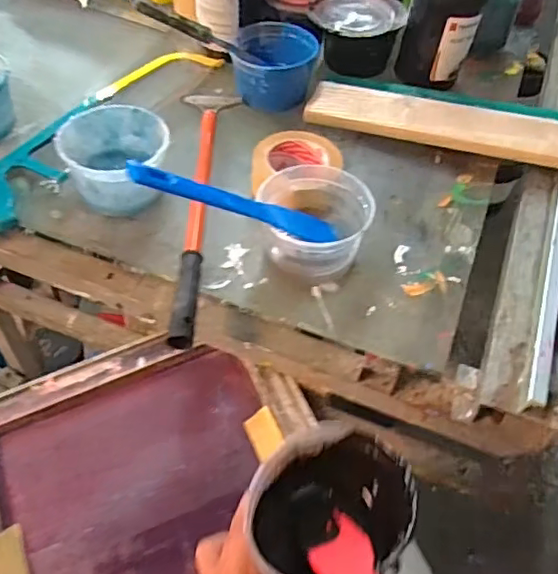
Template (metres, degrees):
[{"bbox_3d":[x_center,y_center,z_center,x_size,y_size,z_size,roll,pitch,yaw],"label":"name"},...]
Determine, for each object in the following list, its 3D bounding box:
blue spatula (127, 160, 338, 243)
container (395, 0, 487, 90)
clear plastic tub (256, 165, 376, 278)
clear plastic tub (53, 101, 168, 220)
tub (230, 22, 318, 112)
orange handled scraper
[{"bbox_3d":[-0.037,-0.084,0.616,0.268,0.017,0.035,12,41,-41],"label":"blue spatula"},{"bbox_3d":[0.244,-0.389,0.886,0.103,0.174,0.089,12,52,6],"label":"container"},{"bbox_3d":[0.041,-0.073,0.687,0.122,0.077,0.141,-4,52,-7],"label":"clear plastic tub"},{"bbox_3d":[-0.202,-0.158,0.736,0.123,0.084,0.104,-12,53,-13],"label":"clear plastic tub"},{"bbox_3d":[-0.004,-0.335,0.880,0.124,0.068,0.131,6,51,1],"label":"tub"},{"bbox_3d":[-0.095,-0.116,0.743,0.068,0.027,0.445,1,51,-3],"label":"orange handled scraper"}]

